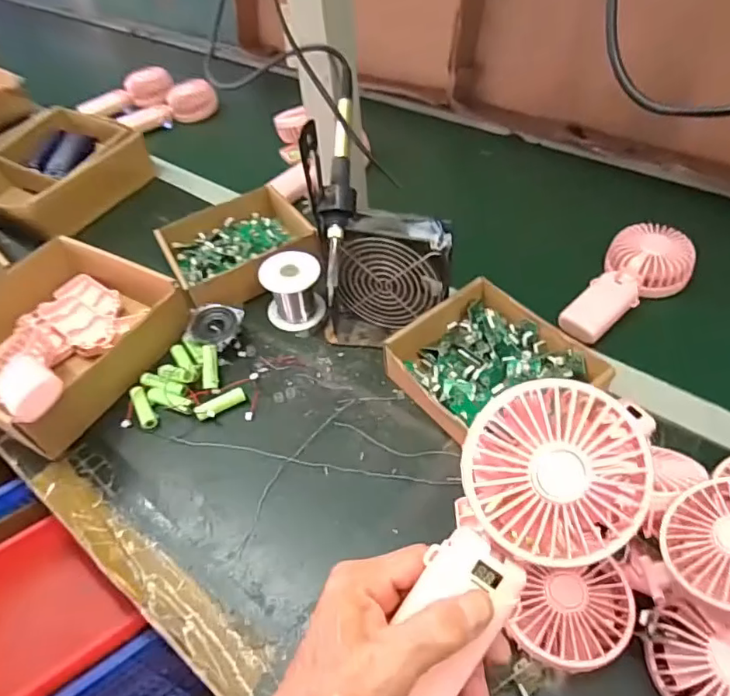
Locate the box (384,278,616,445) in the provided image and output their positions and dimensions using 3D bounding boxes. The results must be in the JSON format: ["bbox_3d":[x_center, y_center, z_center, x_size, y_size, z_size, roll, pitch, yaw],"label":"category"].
[{"bbox_3d":[0.121,0.021,0.522,0.144,0.053,0.175,-33,53,-22],"label":"box"}]

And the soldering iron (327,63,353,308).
[{"bbox_3d":[-0.022,-0.148,0.480,0.016,0.024,0.220,3,81,8],"label":"soldering iron"}]

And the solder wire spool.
[{"bbox_3d":[-0.080,-0.064,0.607,0.066,0.070,0.061,-3,48,3],"label":"solder wire spool"}]

